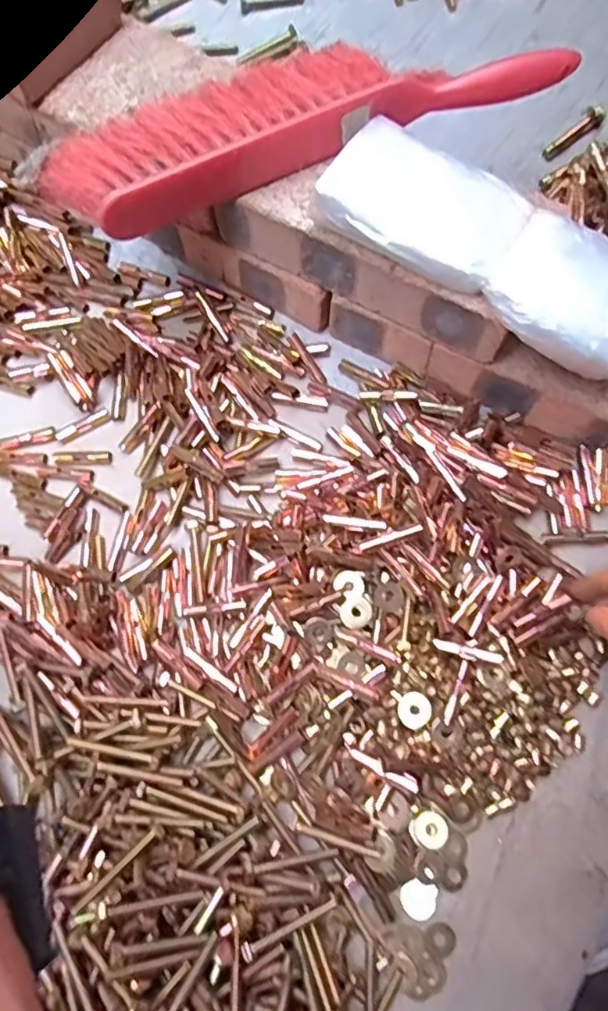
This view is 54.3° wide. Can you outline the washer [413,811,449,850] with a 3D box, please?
[{"bbox_3d":[0.087,0.223,0.408,0.024,0.004,0.022,0,73,1],"label":"washer"}]

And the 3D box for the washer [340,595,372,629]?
[{"bbox_3d":[0.038,0.079,0.438,0.022,0.008,0.022,0,73,1],"label":"washer"}]

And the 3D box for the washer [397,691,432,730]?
[{"bbox_3d":[0.078,0.144,0.417,0.024,0.004,0.023,-1,82,10],"label":"washer"}]

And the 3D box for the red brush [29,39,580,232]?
[{"bbox_3d":[0.000,-0.279,0.414,0.356,0.032,0.088,-22,74,-5],"label":"red brush"}]

